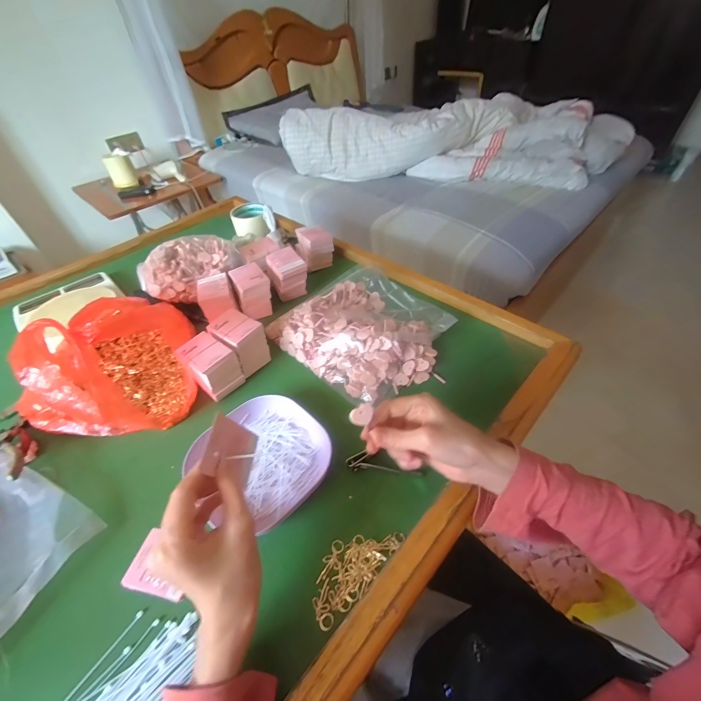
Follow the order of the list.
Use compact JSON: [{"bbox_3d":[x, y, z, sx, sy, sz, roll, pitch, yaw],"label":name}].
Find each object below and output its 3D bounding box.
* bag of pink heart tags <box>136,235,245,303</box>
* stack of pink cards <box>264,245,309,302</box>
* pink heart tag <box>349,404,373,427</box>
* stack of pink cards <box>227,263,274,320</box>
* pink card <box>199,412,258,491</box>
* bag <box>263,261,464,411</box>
[{"bbox_3d":[-0.279,-0.139,0.591,0.160,0.088,0.098,-29,52,-21],"label":"bag of pink heart tags"},{"bbox_3d":[-0.113,-0.137,0.595,0.055,0.068,0.059,-26,51,-19],"label":"stack of pink cards"},{"bbox_3d":[0.010,0.057,0.296,0.022,0.004,0.016,-29,89,-10],"label":"pink heart tag"},{"bbox_3d":[-0.169,-0.104,0.578,0.054,0.063,0.075,-21,49,-15],"label":"stack of pink cards"},{"bbox_3d":[-0.101,0.083,0.283,0.004,0.053,0.045,-14,46,22],"label":"pink card"},{"bbox_3d":[0.022,-0.036,0.509,0.228,0.047,0.210,31,56,28],"label":"bag"}]

